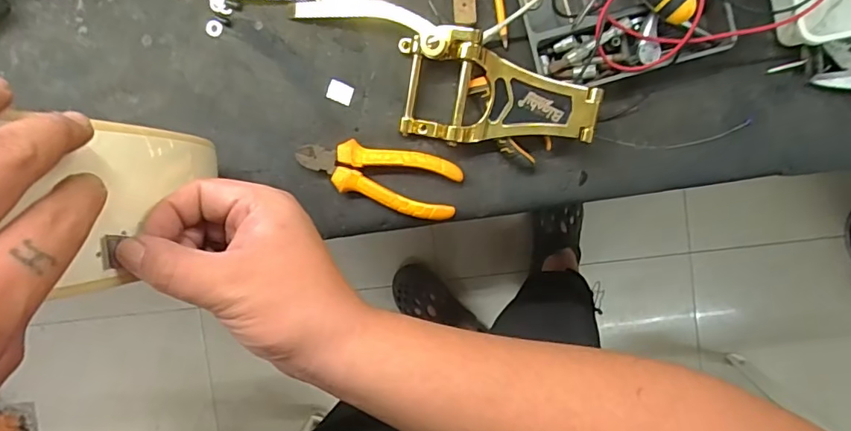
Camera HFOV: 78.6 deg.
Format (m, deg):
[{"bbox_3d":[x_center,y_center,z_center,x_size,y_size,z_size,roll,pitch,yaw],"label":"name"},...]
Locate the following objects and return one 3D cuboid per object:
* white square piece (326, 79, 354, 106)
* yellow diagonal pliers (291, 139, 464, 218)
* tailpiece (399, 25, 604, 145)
[{"bbox_3d":[-0.082,-0.118,0.500,0.025,0.004,0.019,23,95,1],"label":"white square piece"},{"bbox_3d":[-0.045,-0.038,0.495,0.152,0.026,0.056,13,95,2],"label":"yellow diagonal pliers"},{"bbox_3d":[0.064,-0.110,0.474,0.177,0.044,0.097,12,95,2],"label":"tailpiece"}]

